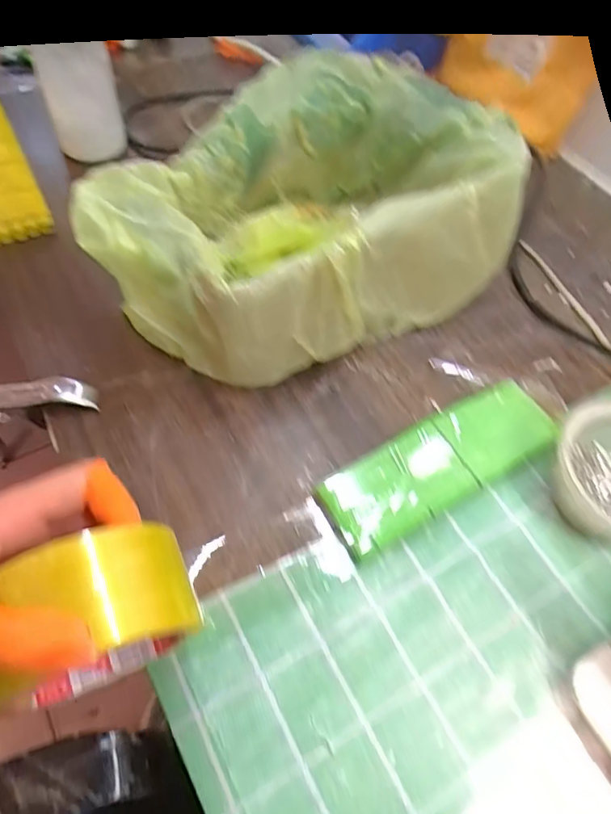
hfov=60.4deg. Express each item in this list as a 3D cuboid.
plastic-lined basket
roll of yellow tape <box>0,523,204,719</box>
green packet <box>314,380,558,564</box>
[{"bbox_3d":[-0.010,-0.152,0.418,0.298,0.123,0.212,-25,62,-19],"label":"plastic-lined basket"},{"bbox_3d":[-0.106,0.106,0.252,0.104,0.091,0.049,-22,61,-18],"label":"roll of yellow tape"},{"bbox_3d":[0.096,0.038,0.370,0.182,0.014,0.059,-25,62,-19],"label":"green packet"}]

